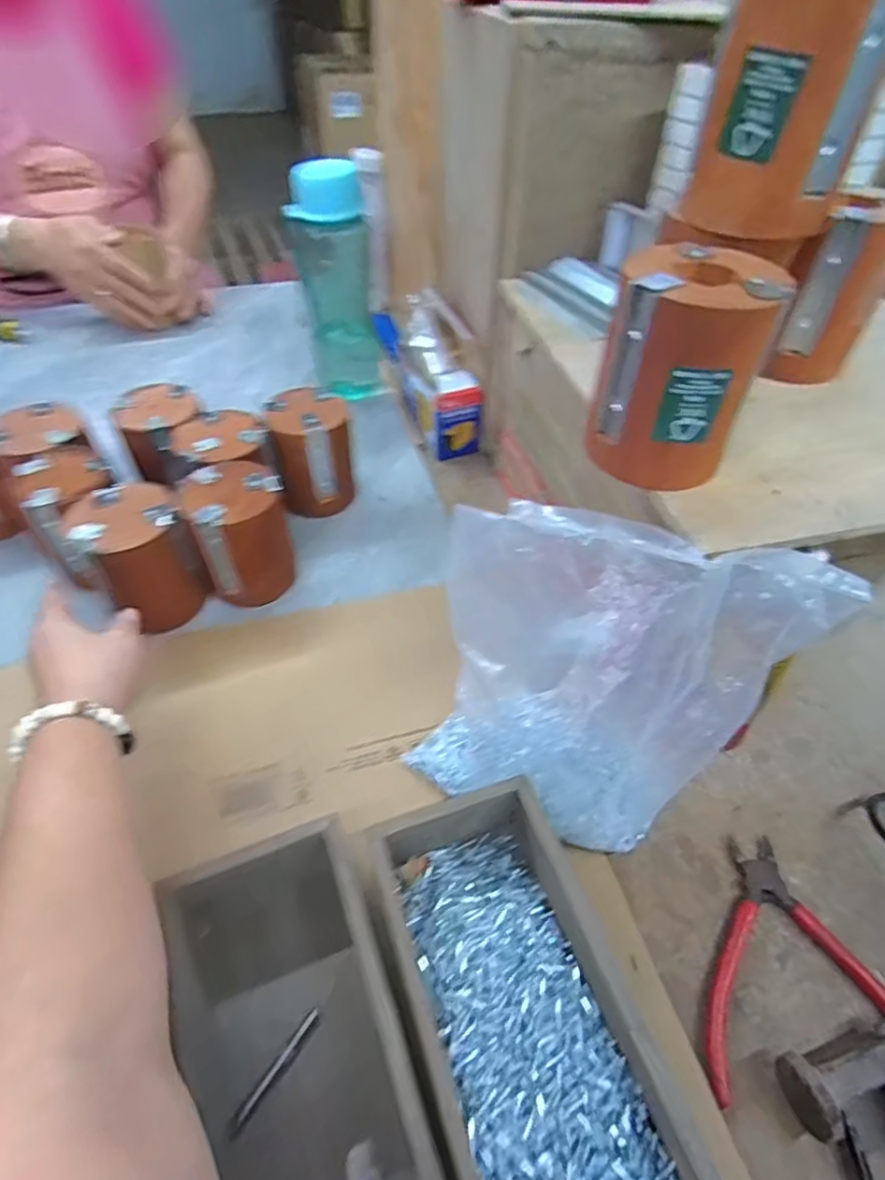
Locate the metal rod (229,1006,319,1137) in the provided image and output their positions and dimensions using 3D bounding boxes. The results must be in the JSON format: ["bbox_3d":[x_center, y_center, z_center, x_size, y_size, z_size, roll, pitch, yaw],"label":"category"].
[{"bbox_3d":[-0.085,0.245,0.305,0.008,0.005,0.059,30,55,21],"label":"metal rod"}]

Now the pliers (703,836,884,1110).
[{"bbox_3d":[0.208,0.219,0.357,0.125,0.012,0.134,2,50,-1],"label":"pliers"}]

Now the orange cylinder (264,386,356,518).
[{"bbox_3d":[-0.125,-0.129,0.578,0.074,0.105,0.072,-12,51,-12],"label":"orange cylinder"}]

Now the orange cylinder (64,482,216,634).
[{"bbox_3d":[-0.240,-0.023,0.479,0.077,0.095,0.081,-36,59,-28],"label":"orange cylinder"}]

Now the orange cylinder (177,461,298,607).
[{"bbox_3d":[-0.169,-0.045,0.503,0.076,0.098,0.075,-20,53,-19],"label":"orange cylinder"}]

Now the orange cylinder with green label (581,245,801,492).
[{"bbox_3d":[0.123,-0.113,0.310,0.077,0.103,0.062,18,51,13],"label":"orange cylinder with green label"}]

